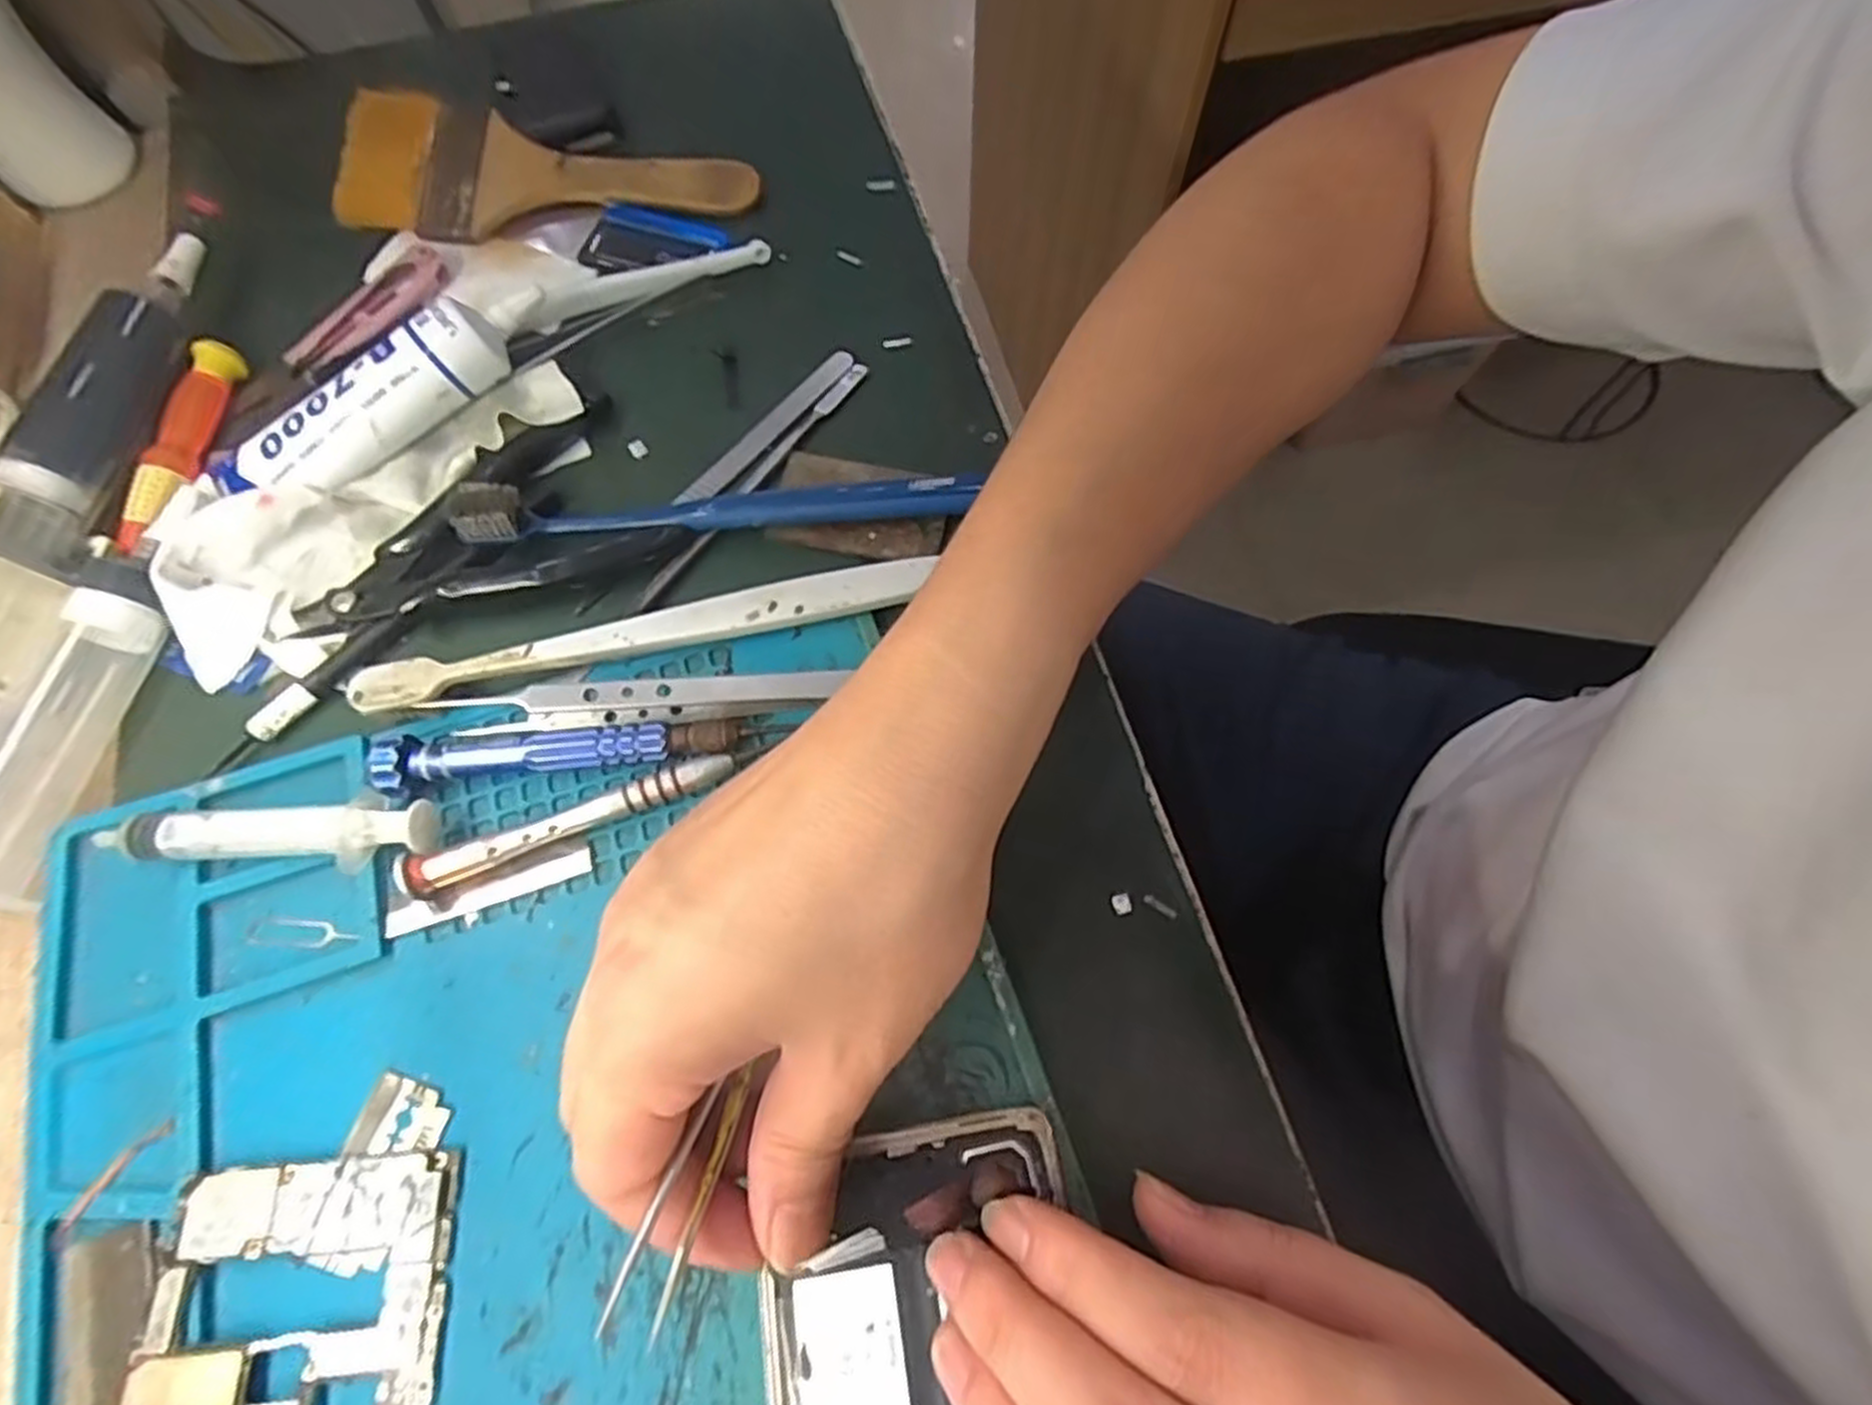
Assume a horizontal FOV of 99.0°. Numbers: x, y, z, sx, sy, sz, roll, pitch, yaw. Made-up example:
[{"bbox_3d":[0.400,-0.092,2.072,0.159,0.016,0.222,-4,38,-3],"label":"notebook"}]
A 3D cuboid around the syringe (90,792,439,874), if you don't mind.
[{"bbox_3d":[-0.186,0.039,0.227,0.088,0.013,0.019,-4,68,-1],"label":"syringe"}]

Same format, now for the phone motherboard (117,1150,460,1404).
[{"bbox_3d":[-0.151,0.142,0.190,0.064,0.006,0.057,-4,68,-1],"label":"phone motherboard"}]

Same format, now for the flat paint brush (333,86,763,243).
[{"bbox_3d":[-0.158,-0.219,0.328,0.162,0.024,0.061,2,68,1],"label":"flat paint brush"}]

